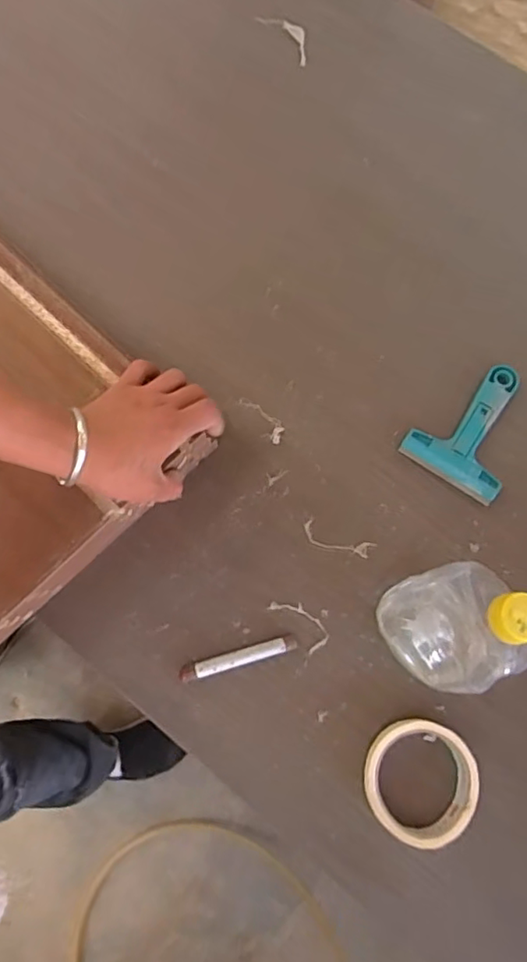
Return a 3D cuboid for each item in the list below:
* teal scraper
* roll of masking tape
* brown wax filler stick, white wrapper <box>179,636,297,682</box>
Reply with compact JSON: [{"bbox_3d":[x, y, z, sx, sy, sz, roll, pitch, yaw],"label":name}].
[{"bbox_3d":[0.214,-0.058,0.598,0.101,0.011,0.140,32,76,7],"label":"teal scraper"},{"bbox_3d":[0.130,0.251,0.496,0.091,0.024,0.094,0,75,-1],"label":"roll of masking tape"},{"bbox_3d":[-0.022,0.157,0.524,0.106,0.014,0.015,-15,75,-6],"label":"brown wax filler stick, white wrapper"}]

